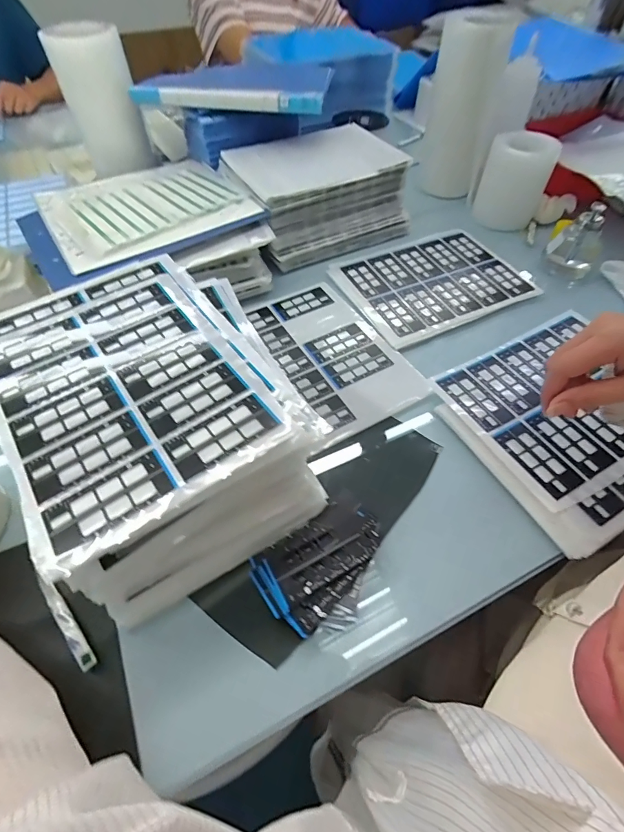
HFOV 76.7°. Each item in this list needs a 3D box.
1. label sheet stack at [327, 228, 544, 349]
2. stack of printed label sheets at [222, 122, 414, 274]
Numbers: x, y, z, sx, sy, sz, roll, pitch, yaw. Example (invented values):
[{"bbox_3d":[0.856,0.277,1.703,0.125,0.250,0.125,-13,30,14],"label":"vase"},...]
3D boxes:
[{"bbox_3d":[0.189,-0.225,0.640,0.269,0.012,0.229,-24,58,-15],"label":"label sheet stack"},{"bbox_3d":[0.013,-0.397,0.696,0.265,0.110,0.209,-25,58,-15],"label":"stack of printed label sheets"}]

